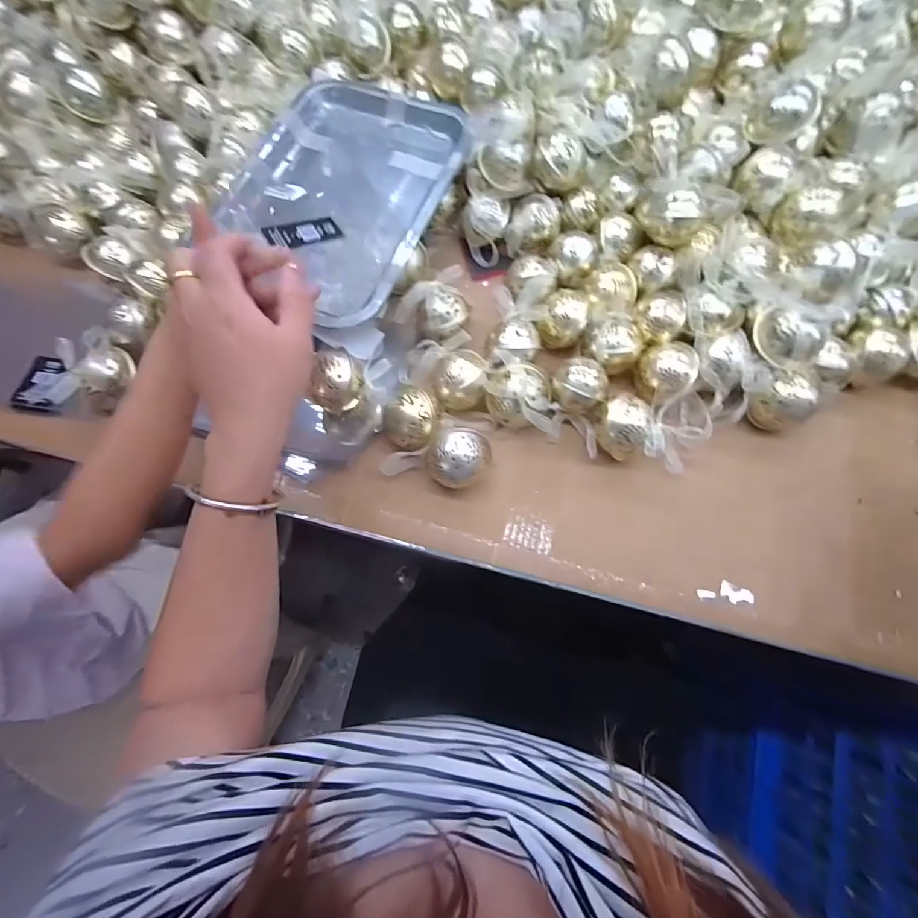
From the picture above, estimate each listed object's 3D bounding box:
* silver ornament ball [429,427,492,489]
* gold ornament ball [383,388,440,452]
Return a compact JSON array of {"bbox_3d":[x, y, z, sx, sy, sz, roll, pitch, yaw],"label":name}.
[{"bbox_3d":[-0.001,0.001,0.381,0.056,0.050,0.052,3,70,2],"label":"silver ornament ball"},{"bbox_3d":[-0.044,-0.034,0.388,0.050,0.044,0.048,0,70,1],"label":"gold ornament ball"}]

